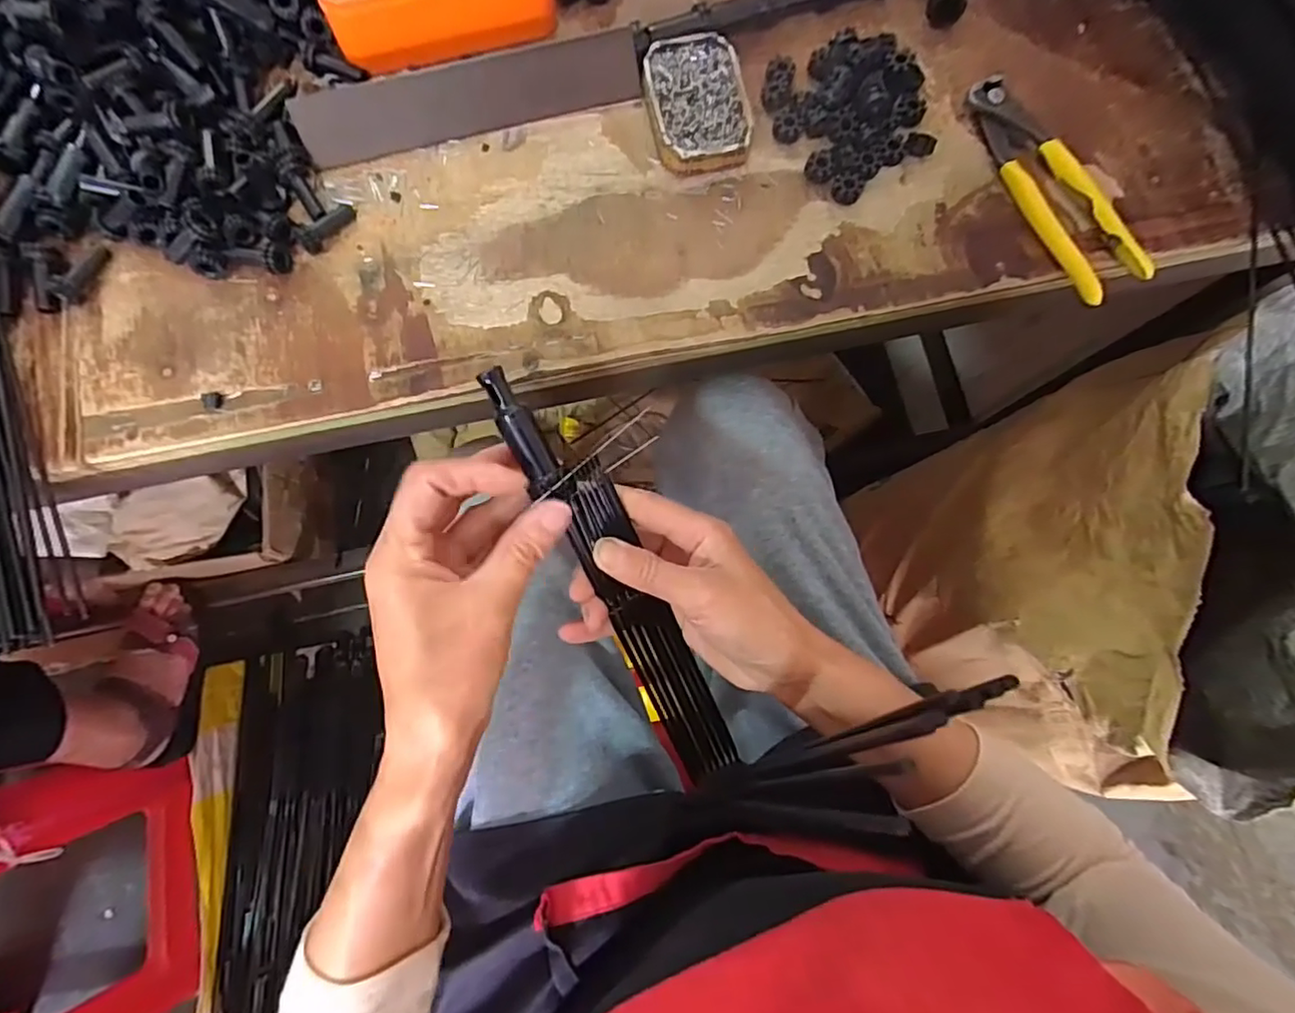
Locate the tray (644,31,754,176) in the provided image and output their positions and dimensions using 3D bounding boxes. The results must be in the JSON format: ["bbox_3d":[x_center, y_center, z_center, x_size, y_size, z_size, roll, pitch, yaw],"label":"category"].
[{"bbox_3d":[0.033,-0.263,0.402,0.061,0.022,0.088,-11,80,-6],"label":"tray"}]

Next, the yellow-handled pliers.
[{"bbox_3d":[0.264,-0.211,0.400,0.048,0.024,0.165,-22,81,-8],"label":"yellow-handled pliers"}]

